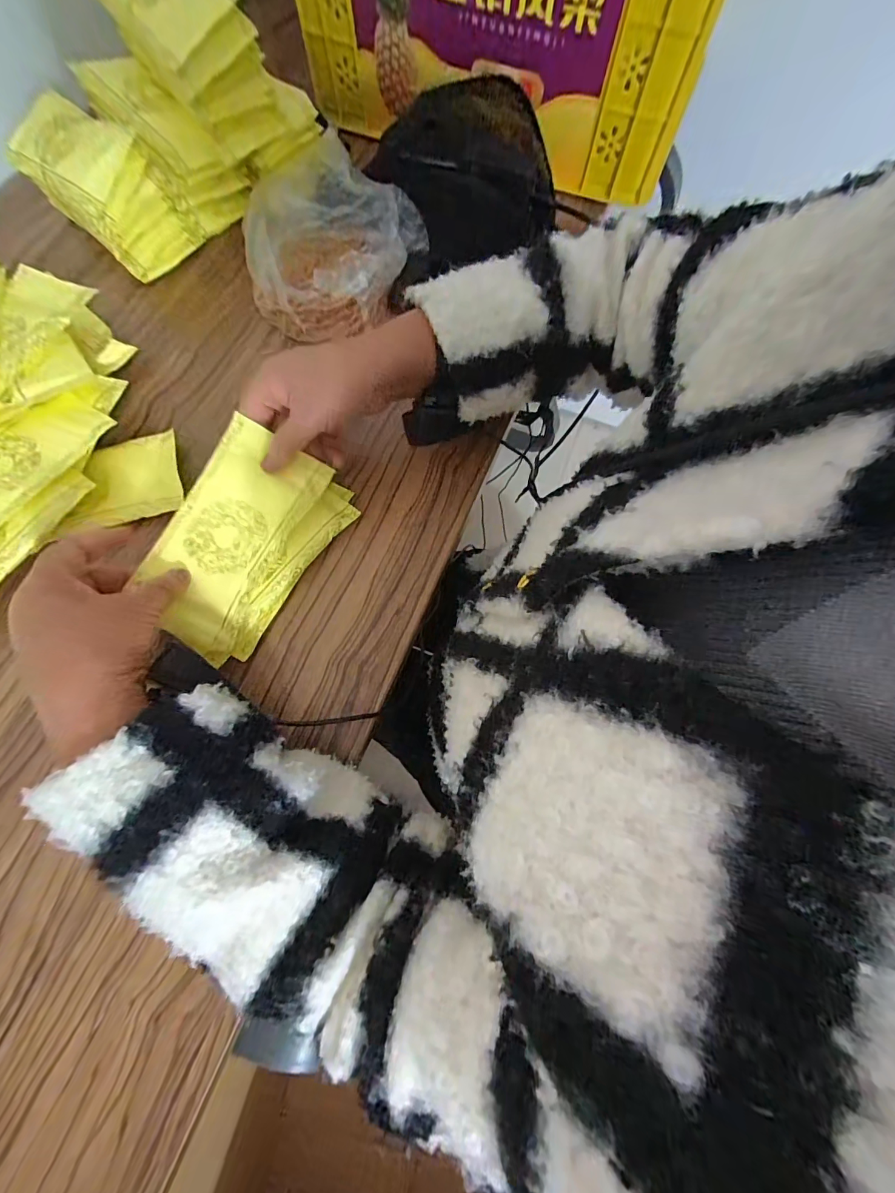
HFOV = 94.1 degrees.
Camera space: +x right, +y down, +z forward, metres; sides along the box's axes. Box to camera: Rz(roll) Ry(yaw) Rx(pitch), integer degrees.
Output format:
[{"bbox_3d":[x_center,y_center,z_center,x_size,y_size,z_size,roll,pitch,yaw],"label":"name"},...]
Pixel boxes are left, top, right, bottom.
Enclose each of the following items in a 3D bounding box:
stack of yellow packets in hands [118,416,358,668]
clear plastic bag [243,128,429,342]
[{"bbox_3d":[-0.159,-0.040,0.333,0.111,0.025,0.175,29,80,-18],"label":"stack of yellow packets in hands"},{"bbox_3d":[-0.124,-0.360,0.431,0.153,0.074,0.176,33,75,10],"label":"clear plastic bag"}]

